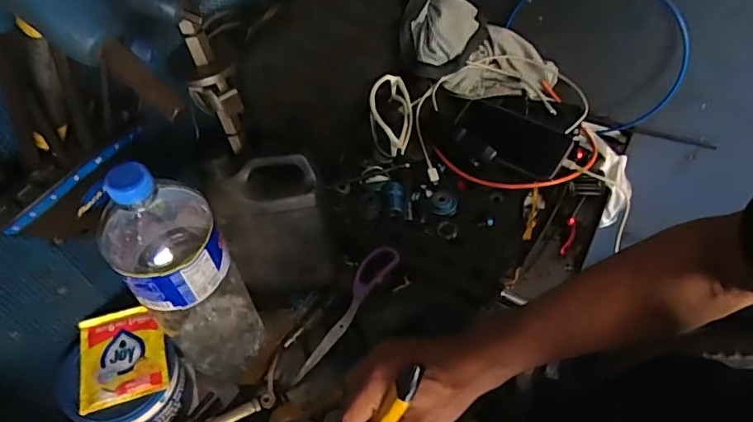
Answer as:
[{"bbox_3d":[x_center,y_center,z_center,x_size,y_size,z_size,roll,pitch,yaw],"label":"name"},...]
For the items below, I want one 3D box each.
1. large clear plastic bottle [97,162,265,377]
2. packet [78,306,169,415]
[{"bbox_3d":[-0.177,0.063,0.481,0.087,0.293,0.091,-32,58,-20],"label":"large clear plastic bottle"},{"bbox_3d":[-0.250,0.142,0.499,0.077,0.013,0.094,-16,54,-10],"label":"packet"}]

